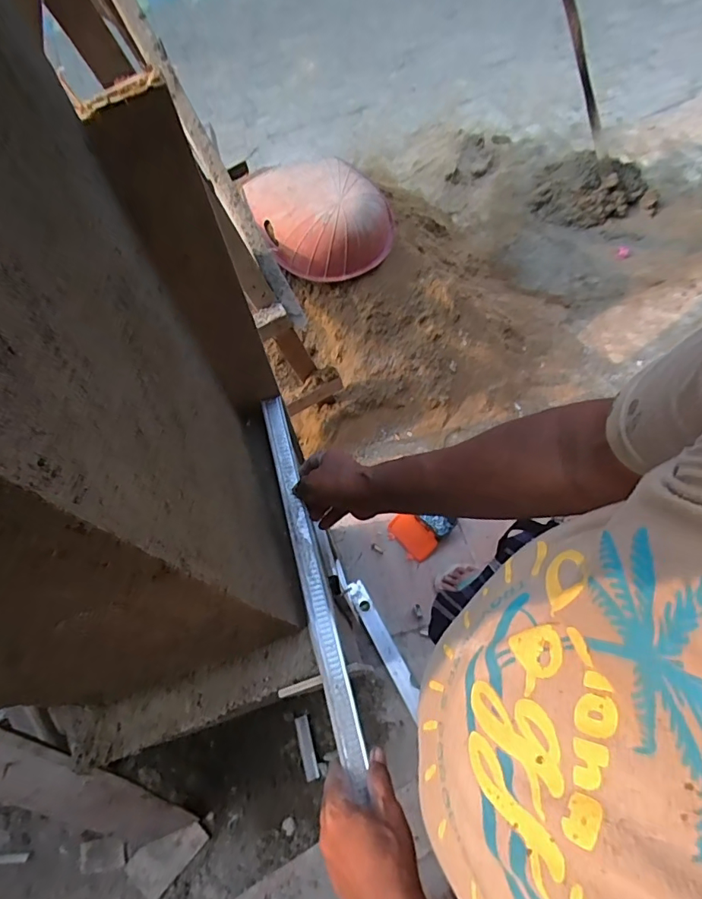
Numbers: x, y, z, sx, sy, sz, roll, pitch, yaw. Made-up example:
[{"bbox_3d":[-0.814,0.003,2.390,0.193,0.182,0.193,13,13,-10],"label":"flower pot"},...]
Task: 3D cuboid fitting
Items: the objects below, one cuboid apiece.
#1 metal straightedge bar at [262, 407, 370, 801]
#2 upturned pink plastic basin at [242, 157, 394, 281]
[{"bbox_3d":[-0.053,0.144,0.631,0.033,0.013,0.499,-13,64,-7],"label":"metal straightedge bar"},{"bbox_3d":[-0.088,-0.729,1.502,0.415,0.176,0.391,-22,65,-7],"label":"upturned pink plastic basin"}]

